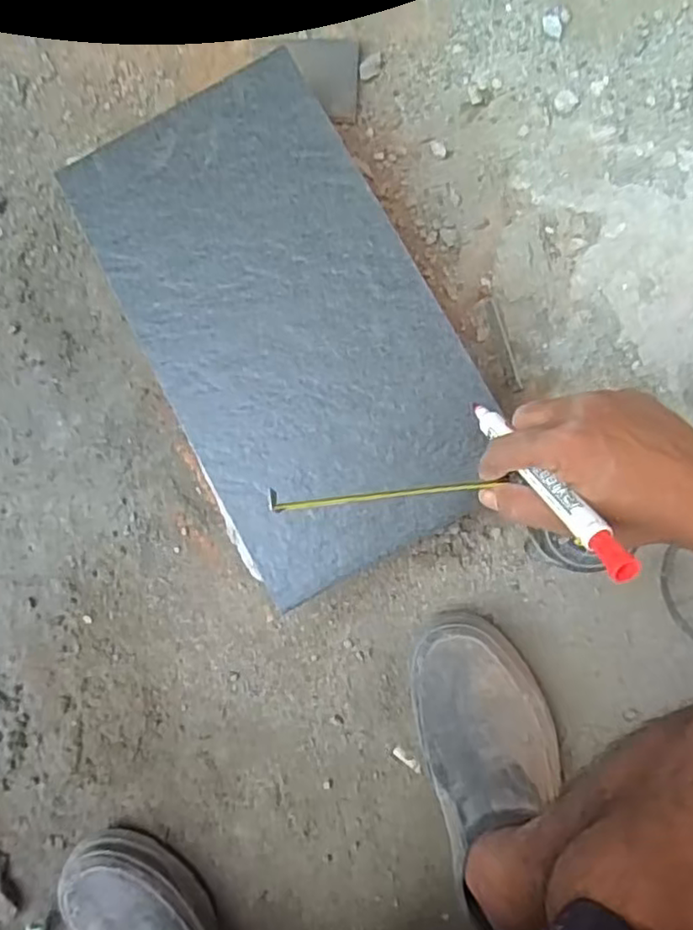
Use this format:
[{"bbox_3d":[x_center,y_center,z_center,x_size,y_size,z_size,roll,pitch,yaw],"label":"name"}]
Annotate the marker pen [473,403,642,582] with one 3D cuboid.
[{"bbox_3d":[0.109,0.006,0.372,0.014,0.013,0.156,-31,39,2],"label":"marker pen"}]

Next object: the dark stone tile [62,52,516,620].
[{"bbox_3d":[-0.047,-0.114,0.519,0.216,0.015,0.397,-29,82,3],"label":"dark stone tile"}]

